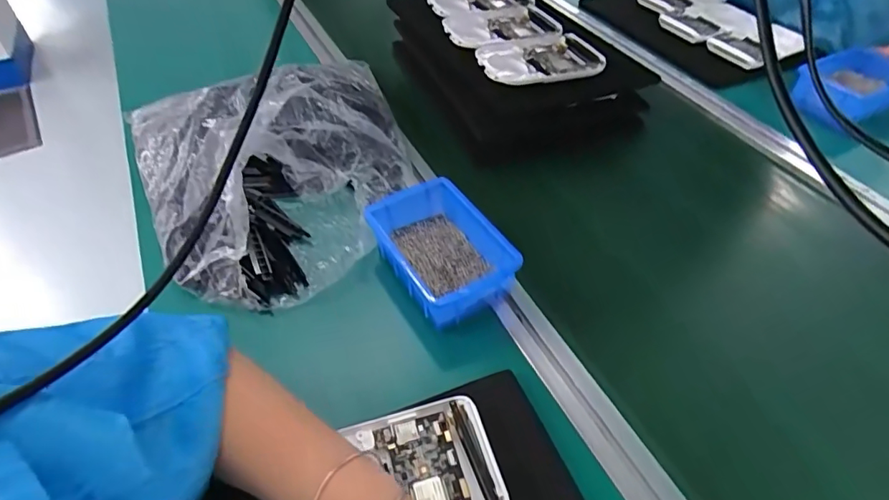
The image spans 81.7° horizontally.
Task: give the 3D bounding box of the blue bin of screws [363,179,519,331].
[{"bbox_3d":[-0.001,0.001,0.501,0.099,0.055,0.146,-25,47,-20],"label":"blue bin of screws"}]

